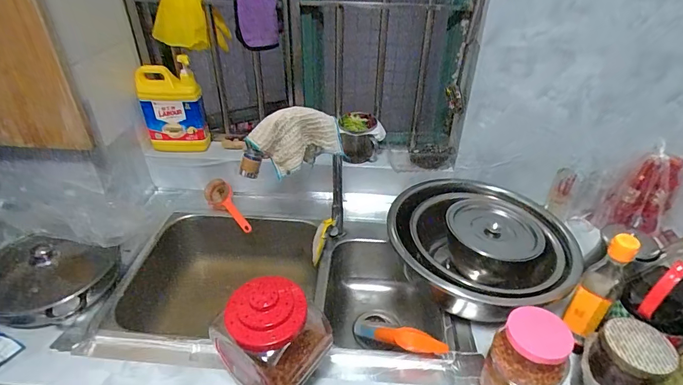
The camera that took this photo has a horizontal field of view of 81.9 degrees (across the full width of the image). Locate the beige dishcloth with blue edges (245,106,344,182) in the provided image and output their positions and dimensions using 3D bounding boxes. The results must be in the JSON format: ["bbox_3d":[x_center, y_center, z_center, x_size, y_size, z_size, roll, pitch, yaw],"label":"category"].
[{"bbox_3d":[-0.094,-0.106,0.817,0.185,0.132,0.036,-6,36,-9],"label":"beige dishcloth with blue edges"}]

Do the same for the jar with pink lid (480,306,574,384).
[{"bbox_3d":[0.285,0.272,0.612,0.102,0.177,0.083,20,40,25],"label":"jar with pink lid"}]

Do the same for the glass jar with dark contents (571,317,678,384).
[{"bbox_3d":[0.434,0.282,0.621,0.096,0.152,0.103,0,36,0],"label":"glass jar with dark contents"}]

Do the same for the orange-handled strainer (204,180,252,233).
[{"bbox_3d":[-0.315,0.034,1.065,0.071,0.061,0.196,-18,40,-25],"label":"orange-handled strainer"}]

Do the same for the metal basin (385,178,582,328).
[{"bbox_3d":[0.285,0.124,0.850,0.321,0.155,0.378,-17,39,-23],"label":"metal basin"}]

